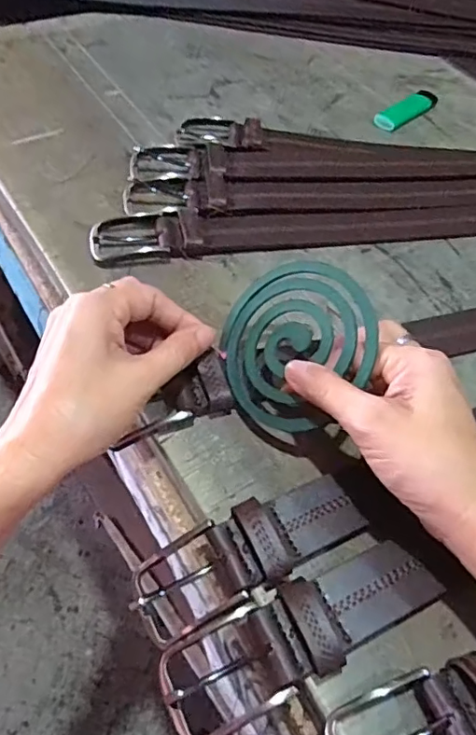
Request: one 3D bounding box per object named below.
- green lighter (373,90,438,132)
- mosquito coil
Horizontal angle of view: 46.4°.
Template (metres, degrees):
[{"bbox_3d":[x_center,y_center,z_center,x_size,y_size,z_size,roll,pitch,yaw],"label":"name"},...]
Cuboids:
[{"bbox_3d":[0.165,-0.253,0.546,0.089,0.011,0.024,-37,65,-27],"label":"green lighter"},{"bbox_3d":[0.031,-0.015,0.312,0.090,0.006,0.091,-8,73,30],"label":"mosquito coil"}]

